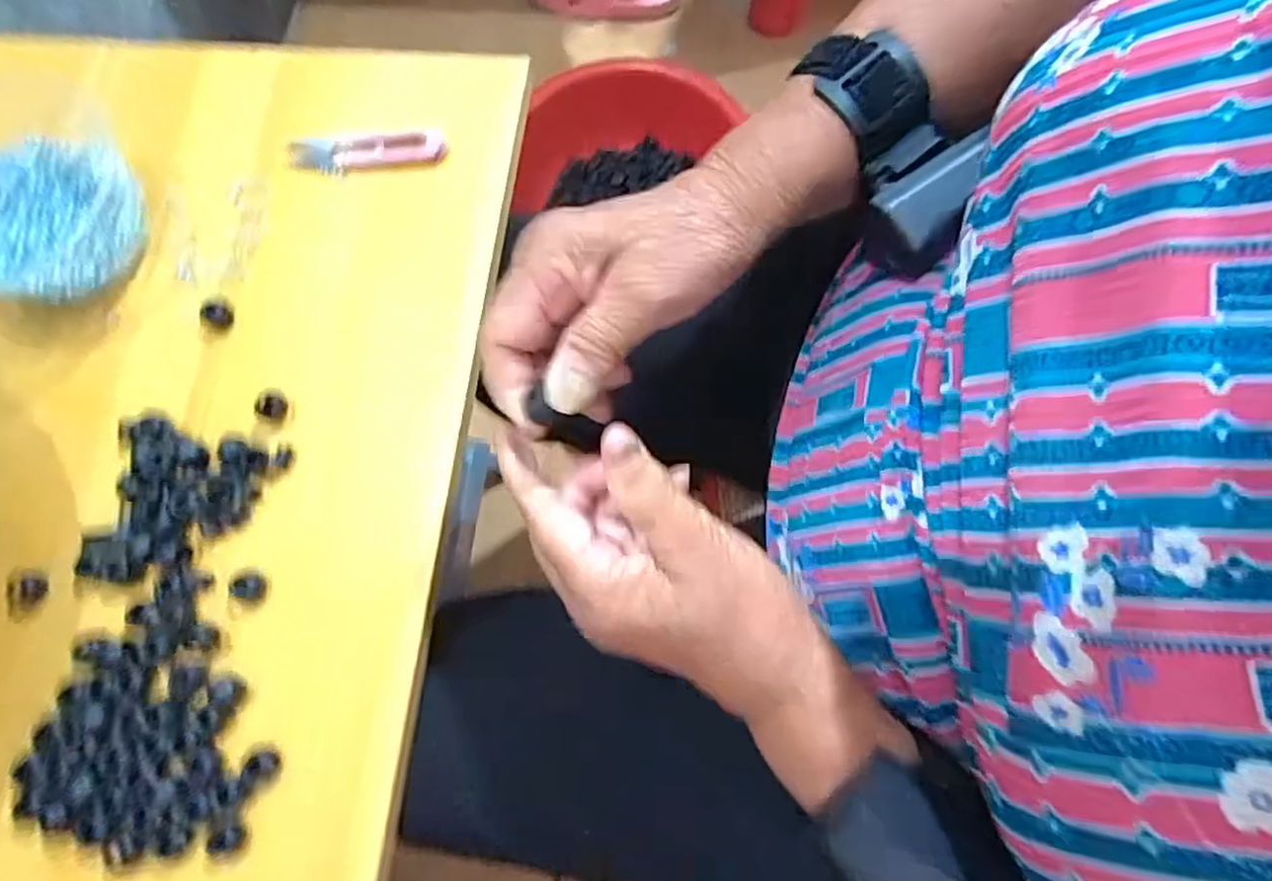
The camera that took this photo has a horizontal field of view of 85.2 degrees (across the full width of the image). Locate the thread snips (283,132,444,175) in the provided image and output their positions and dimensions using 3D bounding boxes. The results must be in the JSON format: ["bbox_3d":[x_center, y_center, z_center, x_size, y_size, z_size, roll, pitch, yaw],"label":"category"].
[{"bbox_3d":[-0.165,-0.178,0.427,0.096,0.009,0.025,0,70,3],"label":"thread snips"}]

